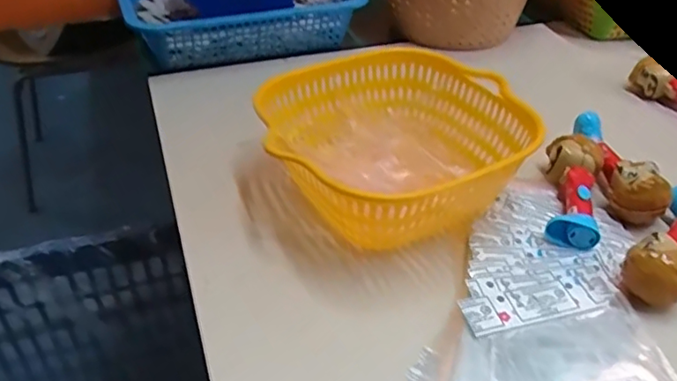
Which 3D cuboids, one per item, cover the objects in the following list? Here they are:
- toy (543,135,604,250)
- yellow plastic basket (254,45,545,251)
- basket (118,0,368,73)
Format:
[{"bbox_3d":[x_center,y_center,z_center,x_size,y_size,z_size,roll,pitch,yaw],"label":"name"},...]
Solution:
[{"bbox_3d":[0.192,-0.003,0.469,0.041,0.034,0.112,11,39,13],"label":"toy"},{"bbox_3d":[0.044,-0.038,0.482,0.212,0.081,0.212,1,38,0],"label":"yellow plastic basket"},{"bbox_3d":[-0.121,-0.236,0.748,0.297,0.069,0.207,-11,39,-14],"label":"basket"}]

